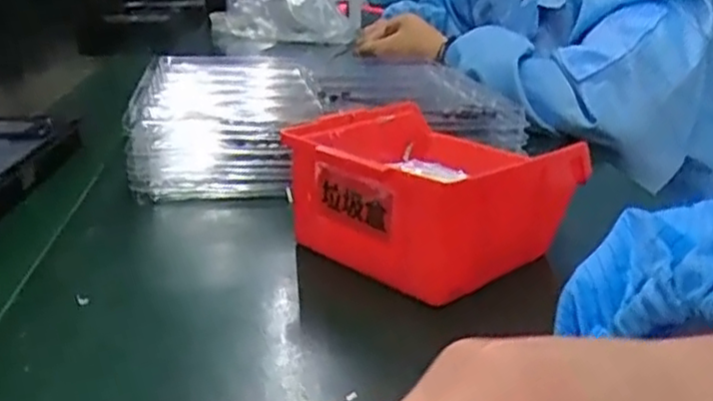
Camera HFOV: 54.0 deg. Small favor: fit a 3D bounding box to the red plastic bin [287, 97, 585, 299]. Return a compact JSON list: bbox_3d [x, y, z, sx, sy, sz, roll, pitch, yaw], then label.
[{"bbox_3d":[0.049,-0.008,0.401,0.138,0.062,0.126,-18,28,-37],"label":"red plastic bin"}]

